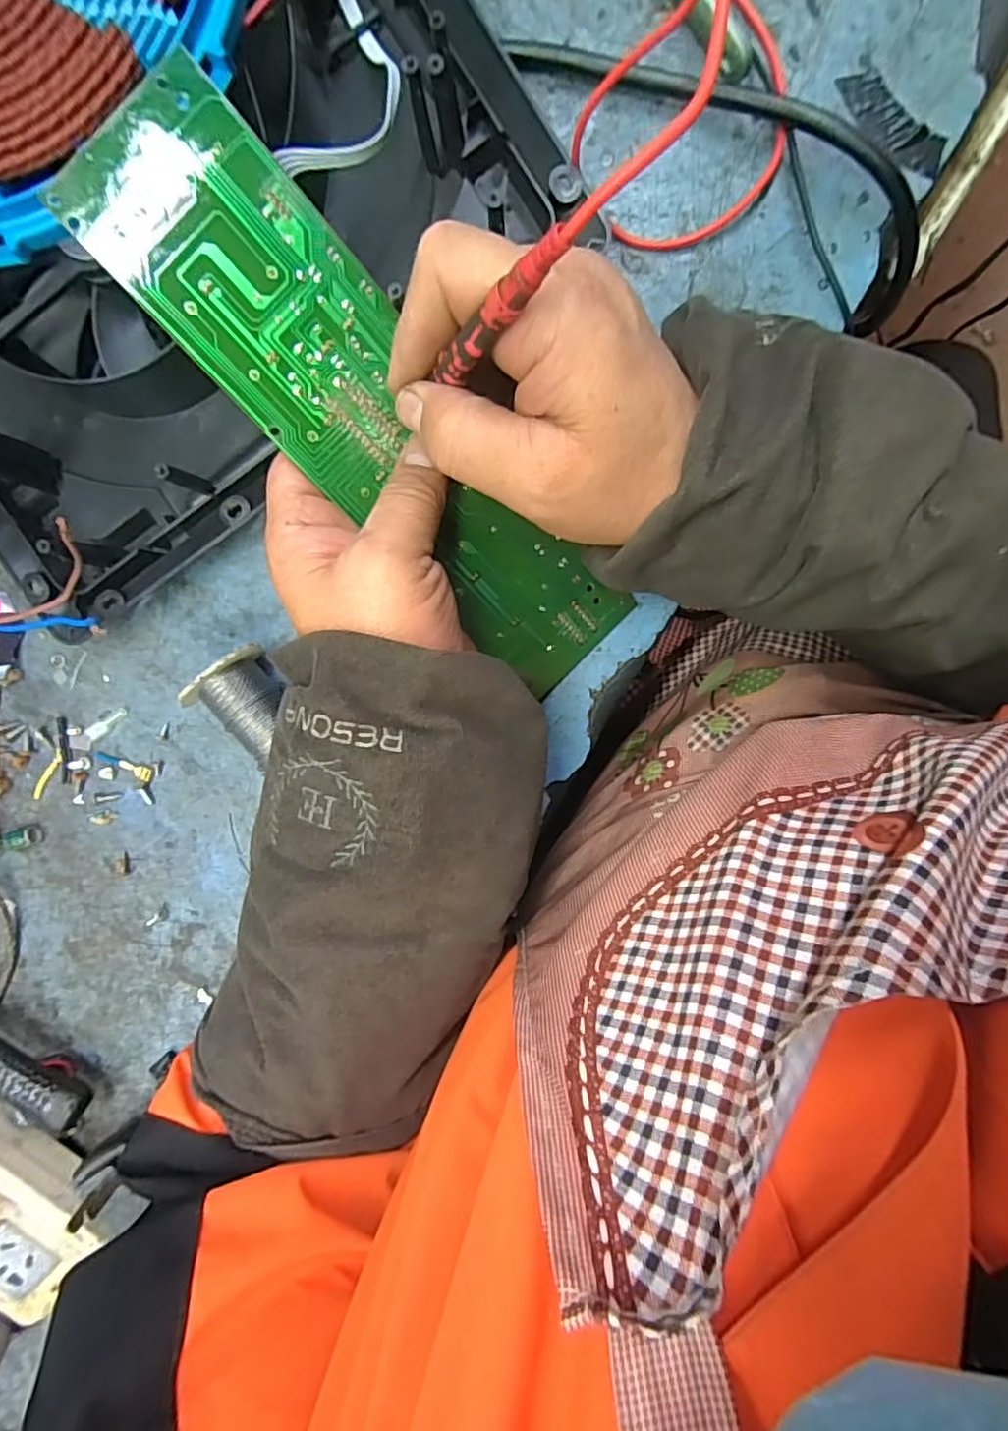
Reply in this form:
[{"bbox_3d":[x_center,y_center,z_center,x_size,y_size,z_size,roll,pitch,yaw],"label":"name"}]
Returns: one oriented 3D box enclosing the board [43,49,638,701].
[{"bbox_3d":[-0.045,-0.112,0.252,0.066,0.005,0.252,-42,112,8],"label":"board"}]

